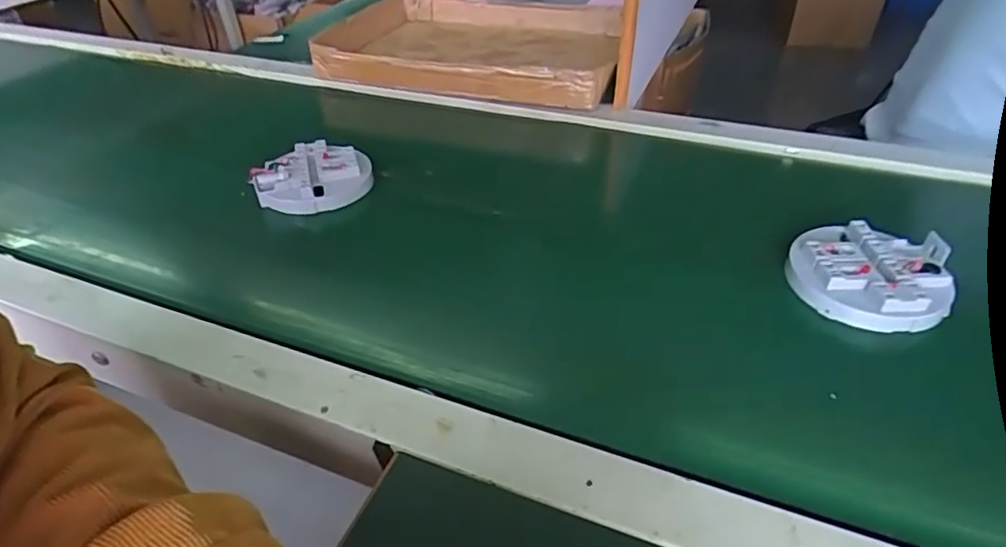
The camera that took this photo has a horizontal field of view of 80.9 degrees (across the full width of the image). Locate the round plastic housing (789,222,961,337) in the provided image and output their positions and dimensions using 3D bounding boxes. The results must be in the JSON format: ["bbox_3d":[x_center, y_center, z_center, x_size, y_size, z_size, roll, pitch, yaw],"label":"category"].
[{"bbox_3d":[0.265,-0.002,0.427,0.100,0.024,0.097,-1,39,1],"label":"round plastic housing"}]

